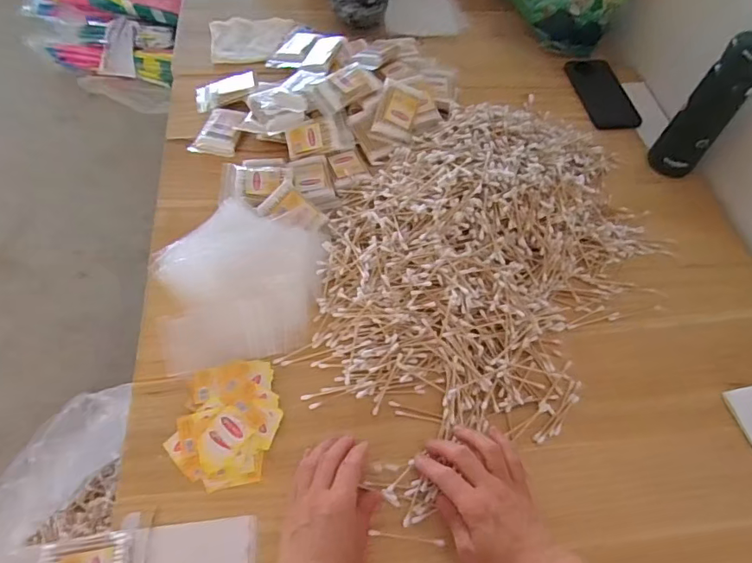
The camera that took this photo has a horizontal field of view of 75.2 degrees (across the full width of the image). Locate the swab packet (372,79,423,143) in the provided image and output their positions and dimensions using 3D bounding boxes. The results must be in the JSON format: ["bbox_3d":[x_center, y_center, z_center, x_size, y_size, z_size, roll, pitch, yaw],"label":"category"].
[{"bbox_3d":[0.029,-0.227,0.650,0.053,0.008,0.071,16,95,-21],"label":"swab packet"}]

